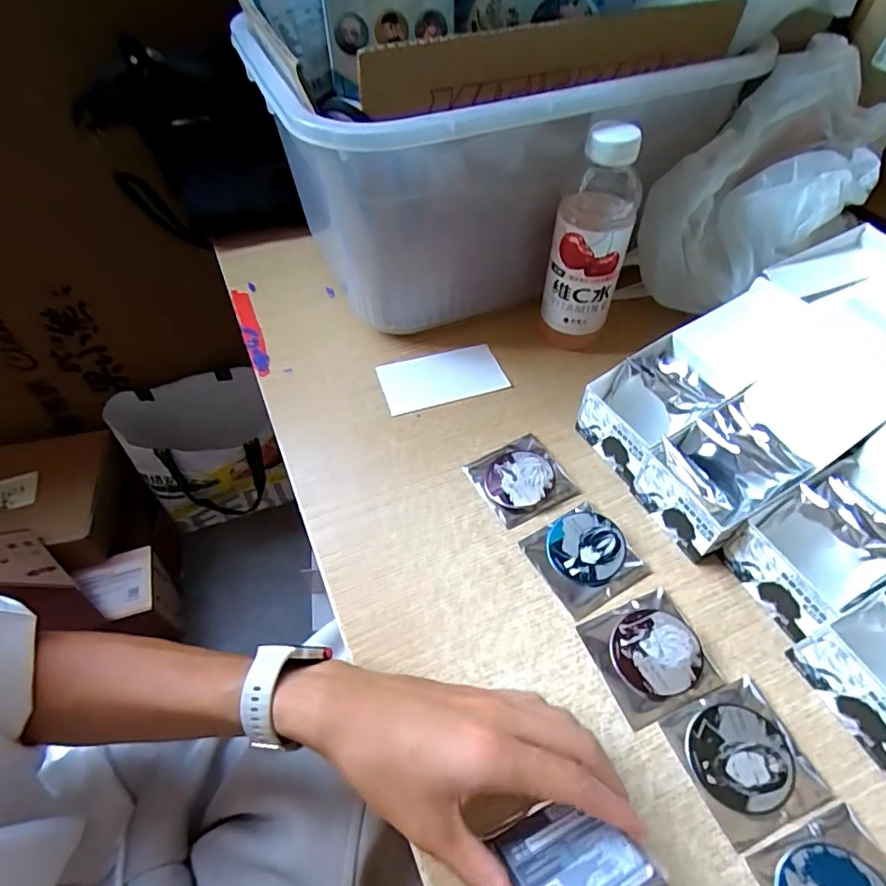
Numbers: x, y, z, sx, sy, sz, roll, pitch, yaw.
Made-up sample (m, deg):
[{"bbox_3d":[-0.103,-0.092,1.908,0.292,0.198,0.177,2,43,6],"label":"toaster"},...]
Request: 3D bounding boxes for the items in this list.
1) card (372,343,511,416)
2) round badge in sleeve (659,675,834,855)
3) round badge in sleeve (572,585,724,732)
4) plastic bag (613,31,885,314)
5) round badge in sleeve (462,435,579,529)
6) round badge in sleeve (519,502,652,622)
[{"bbox_3d":[-0.002,-0.063,0.518,0.114,0.005,0.066,-14,56,-5],"label":"card"},{"bbox_3d":[0.178,0.184,0.314,0.067,0.009,0.070,-18,53,-13],"label":"round badge in sleeve"},{"bbox_3d":[0.135,0.137,0.350,0.065,0.012,0.069,-19,54,-14],"label":"round badge in sleeve"},{"bbox_3d":[0.282,-0.222,0.479,0.138,0.194,0.150,37,60,26],"label":"plastic bag"},{"bbox_3d":[0.064,0.028,0.439,0.069,0.011,0.070,-22,54,-16],"label":"round badge in sleeve"},{"bbox_3d":[0.104,0.082,0.394,0.068,0.013,0.070,-25,55,-18],"label":"round badge in sleeve"}]

